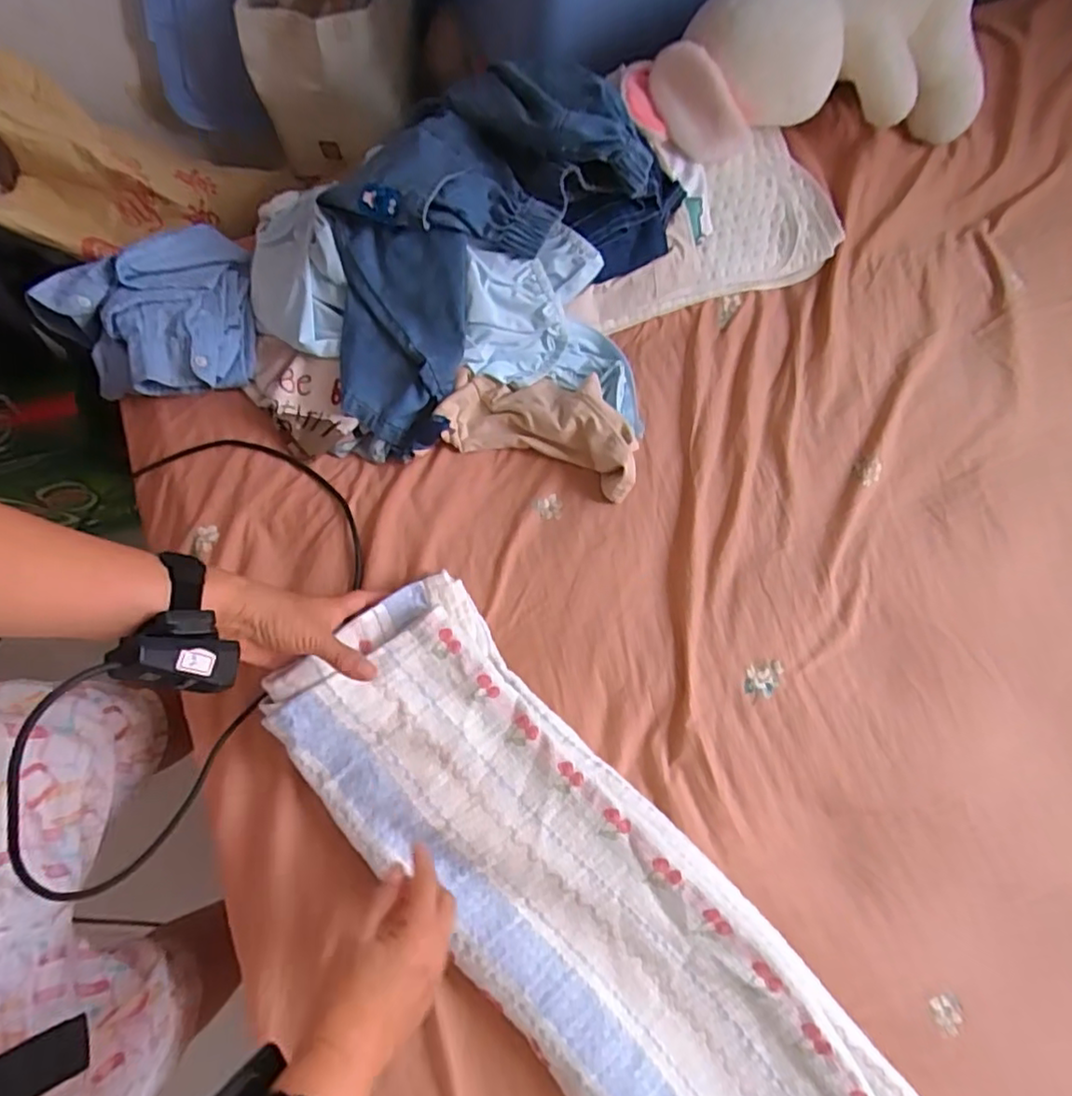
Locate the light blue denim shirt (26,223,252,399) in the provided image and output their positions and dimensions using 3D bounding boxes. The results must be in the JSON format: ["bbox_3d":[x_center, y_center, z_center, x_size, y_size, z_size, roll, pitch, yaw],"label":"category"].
[{"bbox_3d":[-0.385,-0.246,0.645,0.179,0.048,0.208,-8,73,-3],"label":"light blue denim shirt"}]

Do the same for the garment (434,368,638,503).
[{"bbox_3d":[0.007,-0.122,0.617,0.193,0.040,0.101,18,74,5],"label":"garment"}]

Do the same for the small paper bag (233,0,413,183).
[{"bbox_3d":[-0.283,-0.693,0.923,0.219,0.219,0.160,6,73,1],"label":"small paper bag"}]

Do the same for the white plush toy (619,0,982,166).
[{"bbox_3d":[0.276,-0.512,0.672,0.378,0.147,0.163,-15,74,-5],"label":"white plush toy"}]

